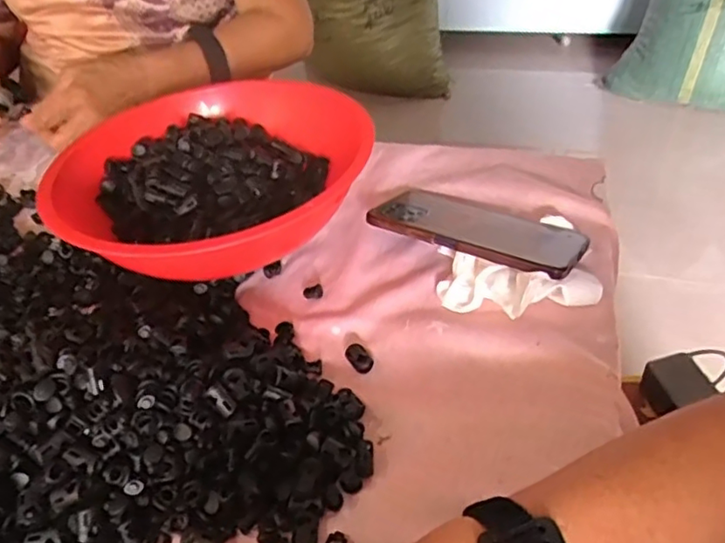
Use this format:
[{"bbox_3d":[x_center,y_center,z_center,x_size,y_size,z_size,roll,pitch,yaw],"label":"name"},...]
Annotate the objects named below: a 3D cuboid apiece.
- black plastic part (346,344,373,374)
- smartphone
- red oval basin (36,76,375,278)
[{"bbox_3d":[-0.002,0.058,0.415,0.015,0.007,0.023,-28,47,-22],"label":"black plastic part"},{"bbox_3d":[0.090,-0.037,0.490,0.169,0.012,0.083,21,33,29],"label":"smartphone"},{"bbox_3d":[-0.119,-0.067,0.503,0.247,0.083,0.226,-30,48,-21],"label":"red oval basin"}]

